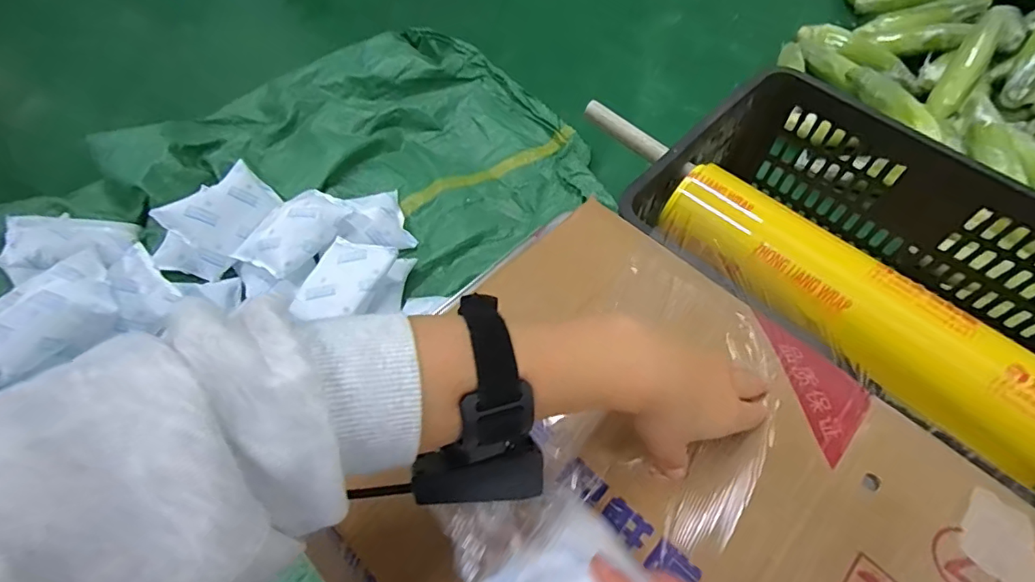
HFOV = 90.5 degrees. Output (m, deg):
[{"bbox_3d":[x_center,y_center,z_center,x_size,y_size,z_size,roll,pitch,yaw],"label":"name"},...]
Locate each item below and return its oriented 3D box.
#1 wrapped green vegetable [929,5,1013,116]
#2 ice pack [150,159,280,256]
[{"bbox_3d":[0.796,-0.406,0.901,0.053,0.037,0.214,31,97,16],"label":"wrapped green vegetable"},{"bbox_3d":[-0.411,-0.119,0.726,0.096,0.024,0.141,46,53,-20],"label":"ice pack"}]

